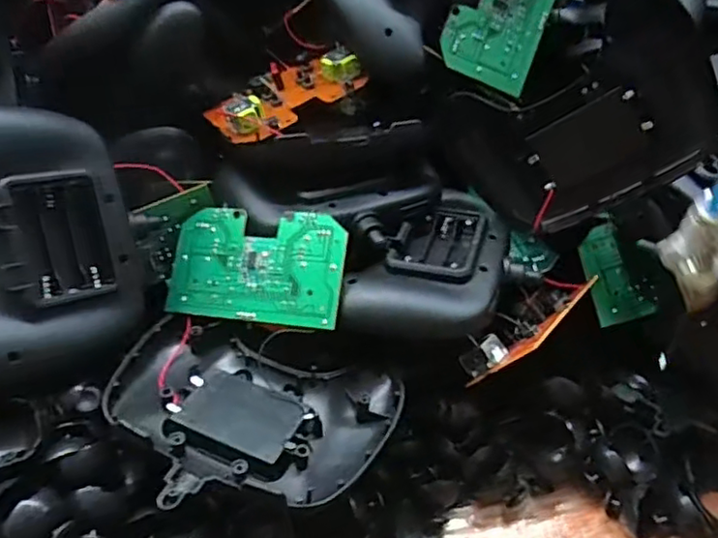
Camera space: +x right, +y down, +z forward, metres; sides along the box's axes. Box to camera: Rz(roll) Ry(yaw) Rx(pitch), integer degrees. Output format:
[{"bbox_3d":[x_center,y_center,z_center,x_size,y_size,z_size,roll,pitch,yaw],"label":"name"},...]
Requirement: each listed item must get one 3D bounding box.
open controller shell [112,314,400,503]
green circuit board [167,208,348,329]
[{"bbox_3d":[-0.052,0.064,0.277,0.123,0.025,0.093,17,46,16],"label":"open controller shell"},{"bbox_3d":[-0.050,-0.002,0.306,0.089,0.004,0.055,5,78,18],"label":"green circuit board"}]

